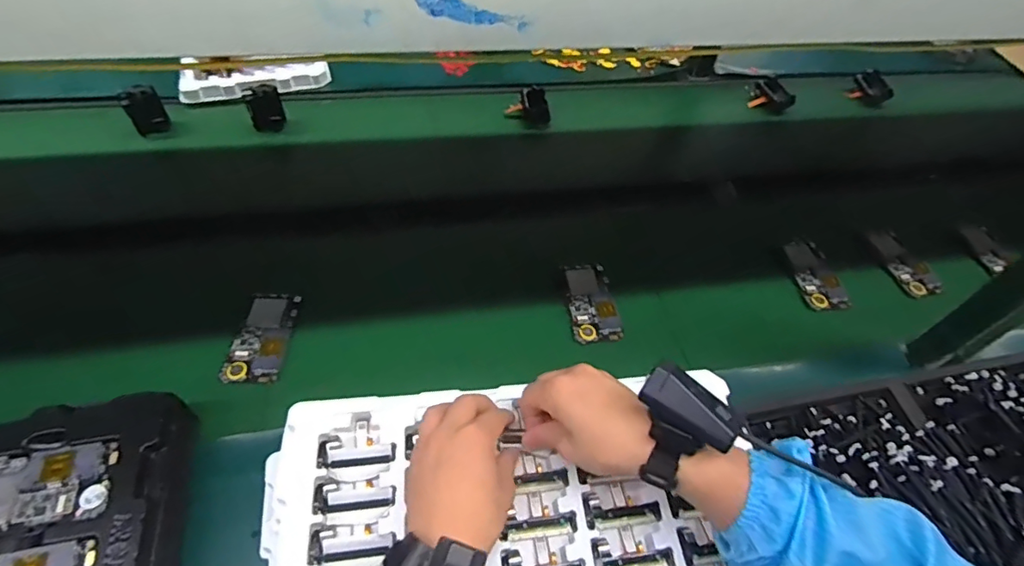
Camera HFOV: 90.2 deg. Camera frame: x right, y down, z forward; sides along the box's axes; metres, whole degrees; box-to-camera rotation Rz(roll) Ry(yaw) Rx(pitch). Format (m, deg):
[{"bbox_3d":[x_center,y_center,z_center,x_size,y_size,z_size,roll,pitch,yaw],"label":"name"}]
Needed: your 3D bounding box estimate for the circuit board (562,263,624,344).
[{"bbox_3d":[0.106,0.025,0.683,0.062,0.011,0.121,-3,51,-7],"label":"circuit board"}]

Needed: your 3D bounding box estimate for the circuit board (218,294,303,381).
[{"bbox_3d":[-0.299,0.064,0.616,0.066,0.008,0.122,2,51,-3],"label":"circuit board"}]

